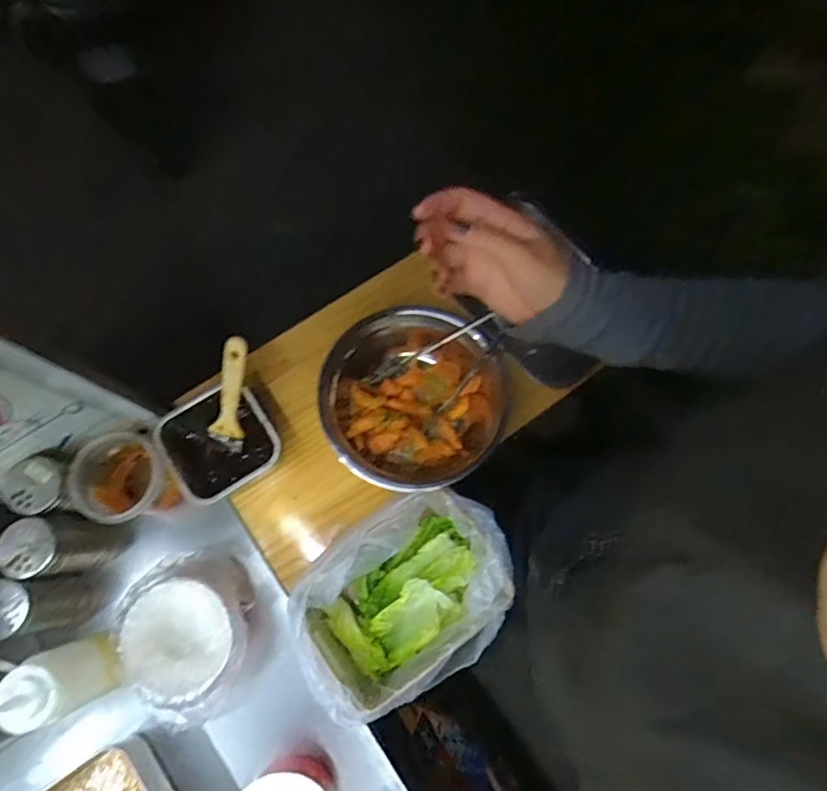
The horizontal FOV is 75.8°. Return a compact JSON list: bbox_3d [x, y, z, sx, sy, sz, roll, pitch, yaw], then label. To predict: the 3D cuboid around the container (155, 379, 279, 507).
[{"bbox_3d":[-0.224,0.062,0.650,0.117,0.095,0.117,-35,78,-9],"label":"container"}]

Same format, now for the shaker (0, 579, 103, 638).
[{"bbox_3d":[-0.426,0.238,0.605,0.063,0.127,0.059,-4,76,-1],"label":"shaker"}]

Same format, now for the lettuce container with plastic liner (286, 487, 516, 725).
[{"bbox_3d":[-0.008,0.244,0.651,0.259,0.094,0.196,-26,77,-7],"label":"lettuce container with plastic liner"}]

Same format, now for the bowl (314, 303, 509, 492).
[{"bbox_3d":[0.002,0.010,0.692,0.226,0.102,0.221,0,76,0],"label":"bowl"}]

